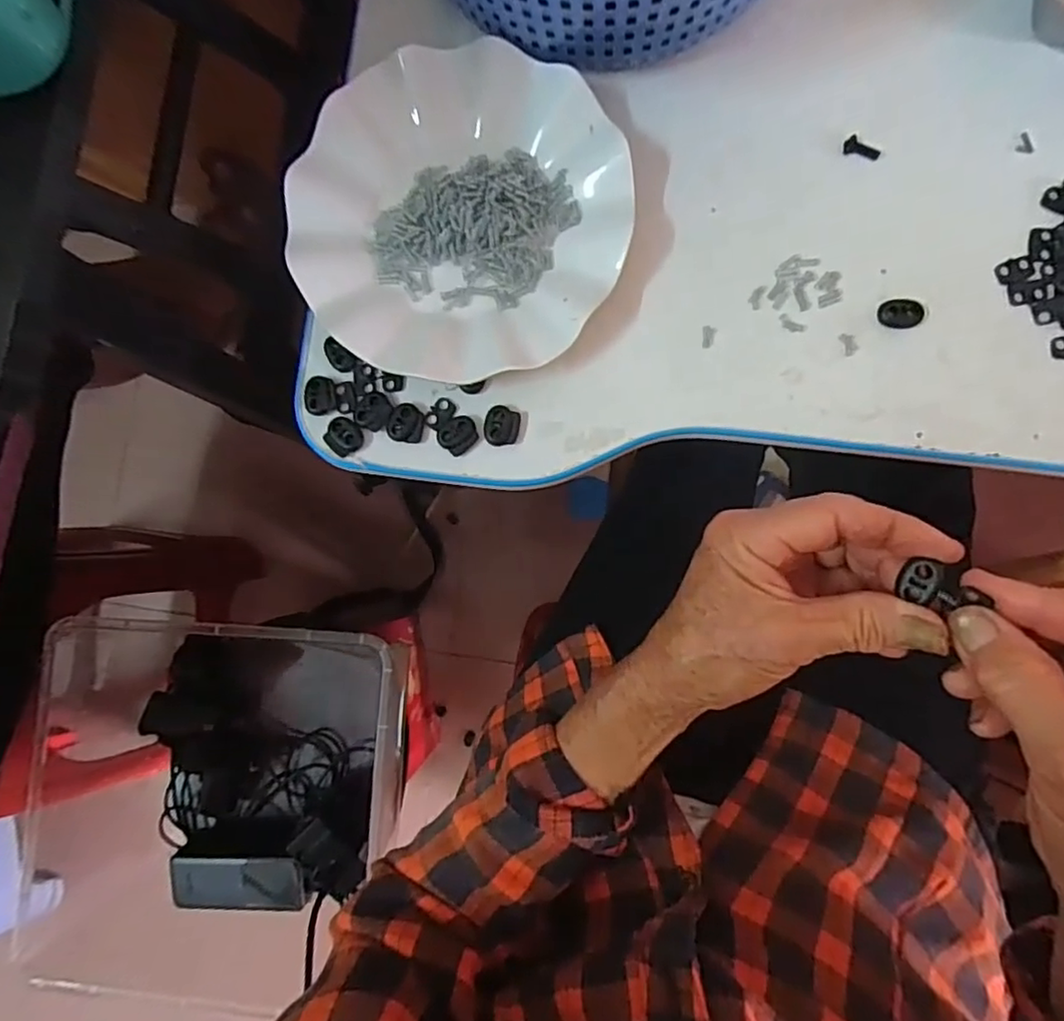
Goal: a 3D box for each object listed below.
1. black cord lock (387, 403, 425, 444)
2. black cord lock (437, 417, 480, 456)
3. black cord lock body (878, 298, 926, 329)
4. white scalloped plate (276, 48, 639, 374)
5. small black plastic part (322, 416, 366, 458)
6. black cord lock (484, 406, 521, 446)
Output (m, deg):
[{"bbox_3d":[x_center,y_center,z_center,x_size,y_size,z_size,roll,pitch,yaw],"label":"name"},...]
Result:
[{"bbox_3d":[-0.069,-0.048,0.344,0.019,0.005,0.021,8,86,6],"label":"black cord lock"},{"bbox_3d":[-0.040,-0.042,0.341,0.021,0.004,0.019,-42,83,1],"label":"black cord lock"},{"bbox_3d":[0.192,-0.102,0.325,0.022,0.004,0.015,10,86,6],"label":"black cord lock body"},{"bbox_3d":[-0.040,-0.160,0.342,0.179,0.024,0.174,0,85,5],"label":"white scalloped plate"},{"bbox_3d":[-0.104,-0.041,0.347,0.021,0.006,0.020,33,89,7],"label":"small black plastic part"},{"bbox_3d":[-0.016,-0.046,0.338,0.018,0.006,0.021,11,86,6],"label":"black cord lock"}]

